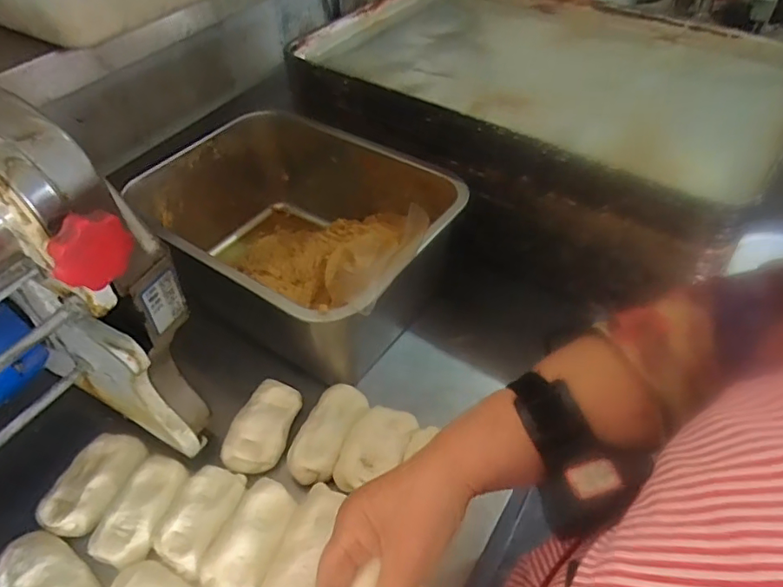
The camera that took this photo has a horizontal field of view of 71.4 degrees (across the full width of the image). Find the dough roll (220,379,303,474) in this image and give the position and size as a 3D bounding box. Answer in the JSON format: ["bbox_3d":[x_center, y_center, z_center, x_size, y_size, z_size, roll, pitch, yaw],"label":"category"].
[{"bbox_3d":[-0.130,0.134,0.553,0.054,0.028,0.094,11,48,13],"label":"dough roll"}]

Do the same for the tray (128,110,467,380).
[{"bbox_3d":[-0.116,-0.065,0.653,0.356,0.168,0.255,24,52,23],"label":"tray"}]

